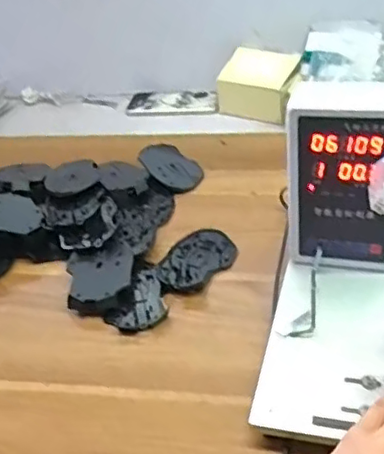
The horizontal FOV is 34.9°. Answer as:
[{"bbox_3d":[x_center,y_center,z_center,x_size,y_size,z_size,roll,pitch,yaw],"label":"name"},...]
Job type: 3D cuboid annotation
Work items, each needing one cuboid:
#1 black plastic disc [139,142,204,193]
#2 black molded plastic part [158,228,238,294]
[{"bbox_3d":[-0.030,-0.090,0.870,0.074,0.014,0.122,-21,38,-18],"label":"black plastic disc"},{"bbox_3d":[0.008,0.038,0.702,0.072,0.008,0.107,14,41,26],"label":"black molded plastic part"}]

